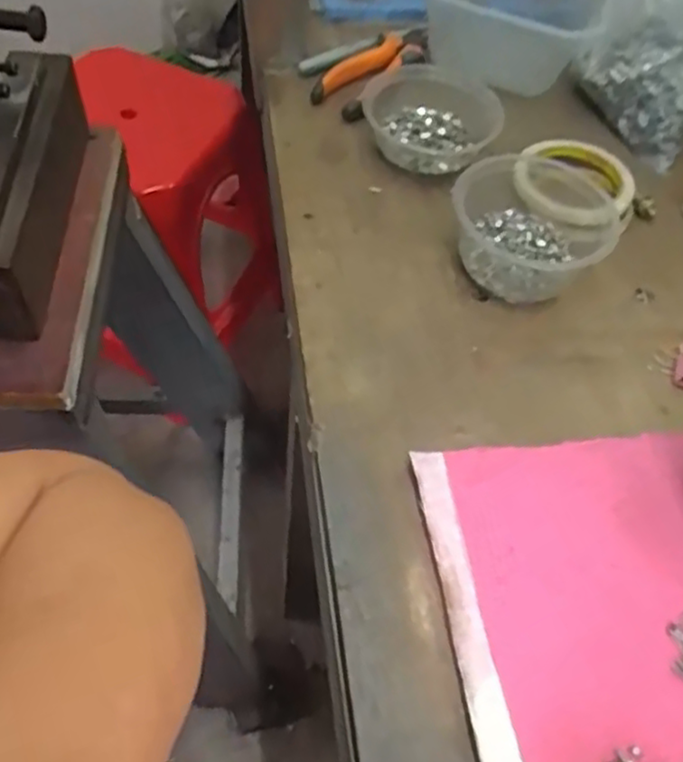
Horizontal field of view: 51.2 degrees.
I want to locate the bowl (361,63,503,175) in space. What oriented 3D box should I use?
[{"bbox_3d":[0.074,-0.221,0.605,0.093,0.044,0.116,-21,58,-16],"label":"bowl"}]

